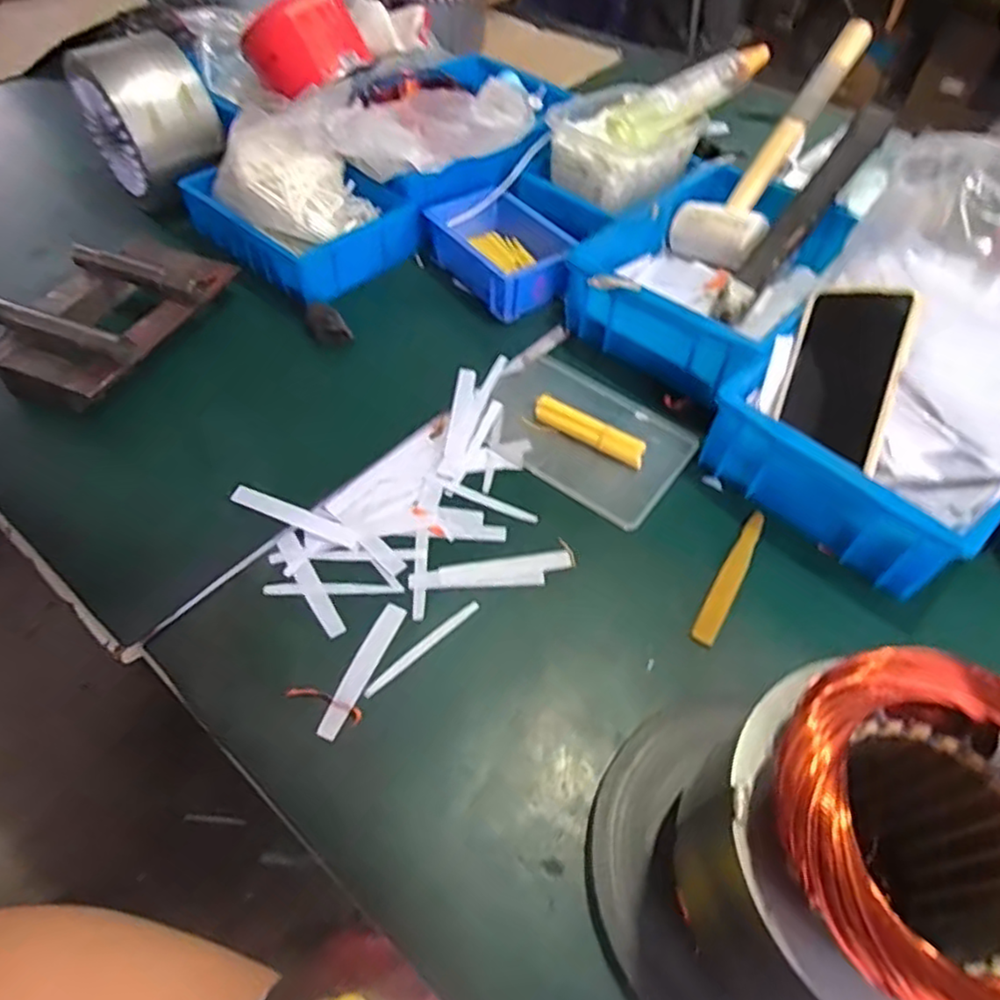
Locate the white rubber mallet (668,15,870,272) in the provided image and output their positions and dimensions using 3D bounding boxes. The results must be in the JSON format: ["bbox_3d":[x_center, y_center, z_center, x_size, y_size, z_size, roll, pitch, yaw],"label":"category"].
[{"bbox_3d":[0.289,-0.369,0.690,0.091,0.045,0.306,34,87,20],"label":"white rubber mallet"}]

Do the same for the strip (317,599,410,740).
[{"bbox_3d":[-0.091,0.111,0.447,0.017,0.004,0.098,20,55,11],"label":"strip"}]

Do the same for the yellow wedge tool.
[{"bbox_3d":[0.174,0.055,0.503,0.018,0.004,0.130,28,57,16],"label":"yellow wedge tool"}]

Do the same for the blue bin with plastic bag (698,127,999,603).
[{"bbox_3d":[0.331,-0.104,0.505,0.219,0.210,0.272,36,59,21],"label":"blue bin with plastic bag"}]

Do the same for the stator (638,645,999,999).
[{"bbox_3d":[0.151,0.180,0.303,0.144,0.186,0.155,21,55,12],"label":"stator"}]

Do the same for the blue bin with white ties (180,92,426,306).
[{"bbox_3d":[-0.208,-0.307,0.681,0.210,0.132,0.153,36,59,21],"label":"blue bin with white ties"}]

